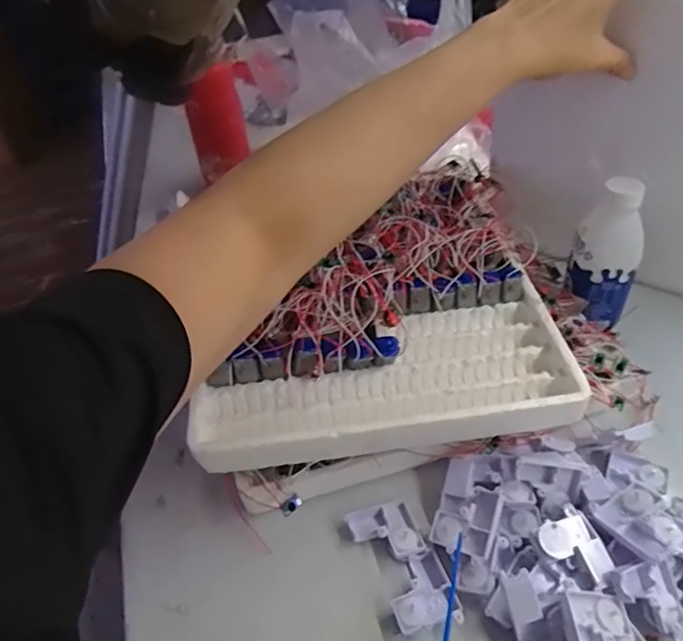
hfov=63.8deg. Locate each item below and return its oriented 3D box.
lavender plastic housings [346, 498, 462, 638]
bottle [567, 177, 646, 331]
[{"bbox_3d":[0.043,0.169,0.380,0.045,0.015,0.092,-20,45,-16],"label":"lavender plastic housings"},{"bbox_3d":[0.233,-0.056,0.485,0.048,0.128,0.044,-9,43,-4],"label":"bottle"}]

